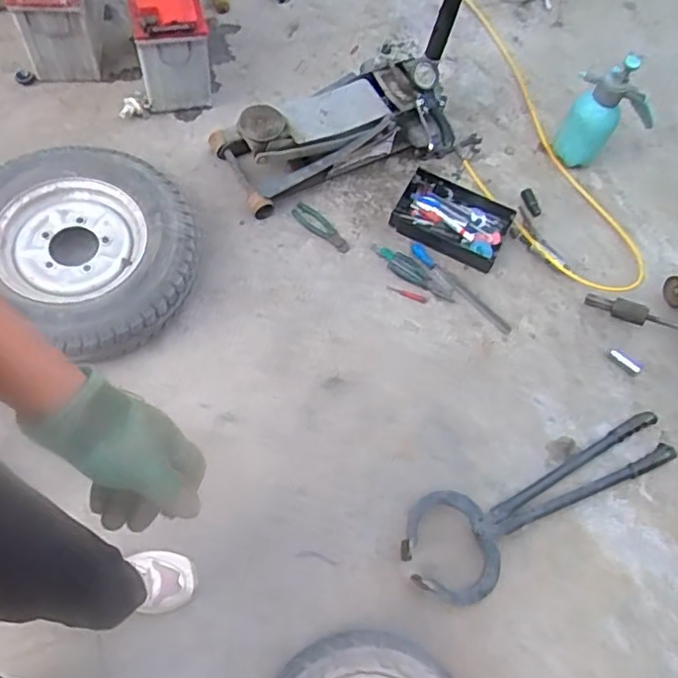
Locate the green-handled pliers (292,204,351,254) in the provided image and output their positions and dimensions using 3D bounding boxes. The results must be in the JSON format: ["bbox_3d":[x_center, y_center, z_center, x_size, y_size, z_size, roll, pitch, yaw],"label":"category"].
[{"bbox_3d":[-0.043,-0.286,1.605,0.179,0.019,0.052,39,69,14],"label":"green-handled pliers"}]

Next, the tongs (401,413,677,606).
[{"bbox_3d":[0.438,0.356,1.324,0.634,0.047,0.208,-19,68,-12],"label":"tongs"}]

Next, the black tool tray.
[{"bbox_3d":[0.295,-0.311,1.642,0.291,0.057,0.195,26,66,9],"label":"black tool tray"}]

